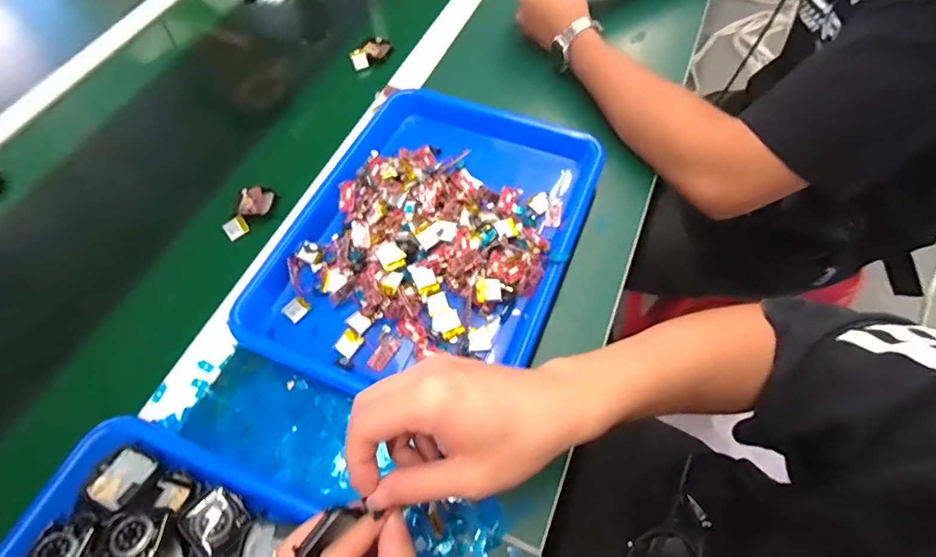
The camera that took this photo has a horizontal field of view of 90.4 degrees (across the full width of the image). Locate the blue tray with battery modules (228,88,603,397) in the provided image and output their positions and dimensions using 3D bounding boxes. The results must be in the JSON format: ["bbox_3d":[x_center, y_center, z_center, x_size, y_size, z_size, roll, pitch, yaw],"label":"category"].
[{"bbox_3d":[-0.031,-0.047,0.451,0.254,0.055,0.340,21,64,13],"label":"blue tray with battery modules"}]

